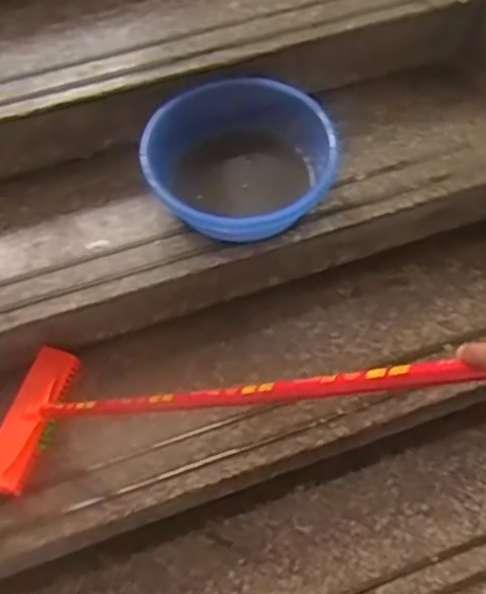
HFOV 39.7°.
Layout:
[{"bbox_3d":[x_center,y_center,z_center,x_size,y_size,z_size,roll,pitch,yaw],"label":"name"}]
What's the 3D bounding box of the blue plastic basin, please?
[{"bbox_3d":[-0.006,-0.207,1.117,0.298,0.158,0.274,-2,59,0],"label":"blue plastic basin"}]

